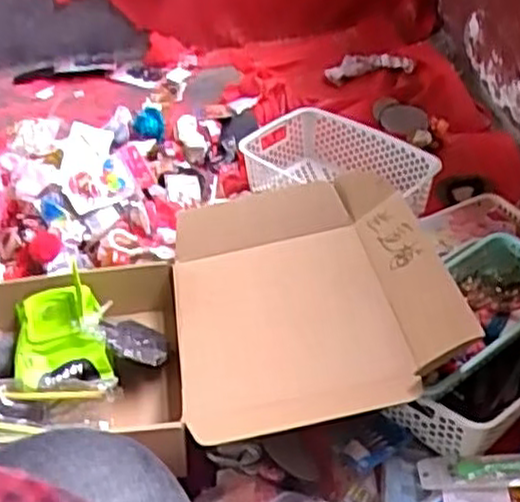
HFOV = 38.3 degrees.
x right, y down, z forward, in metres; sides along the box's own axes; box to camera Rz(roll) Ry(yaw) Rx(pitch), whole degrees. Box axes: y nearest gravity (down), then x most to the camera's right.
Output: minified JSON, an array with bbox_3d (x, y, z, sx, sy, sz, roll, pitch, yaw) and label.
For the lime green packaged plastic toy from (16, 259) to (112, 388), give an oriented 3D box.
[{"bbox_3d":[-0.258,0.110,0.965,0.106,0.059,0.187,-14,42,-11],"label":"lime green packaged plastic toy"}]

